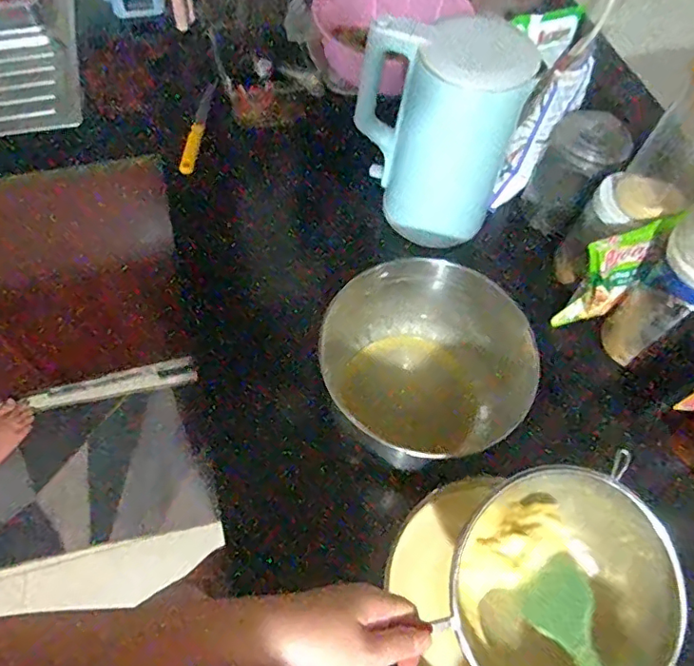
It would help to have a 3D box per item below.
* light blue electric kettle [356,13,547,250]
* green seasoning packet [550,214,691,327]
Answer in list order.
[{"bbox_3d":[0.118,-0.270,0.696,0.197,0.278,0.136,27,63,12],"label":"light blue electric kettle"},{"bbox_3d":[0.317,-0.063,0.651,0.084,0.158,0.038,-8,61,-7],"label":"green seasoning packet"}]

